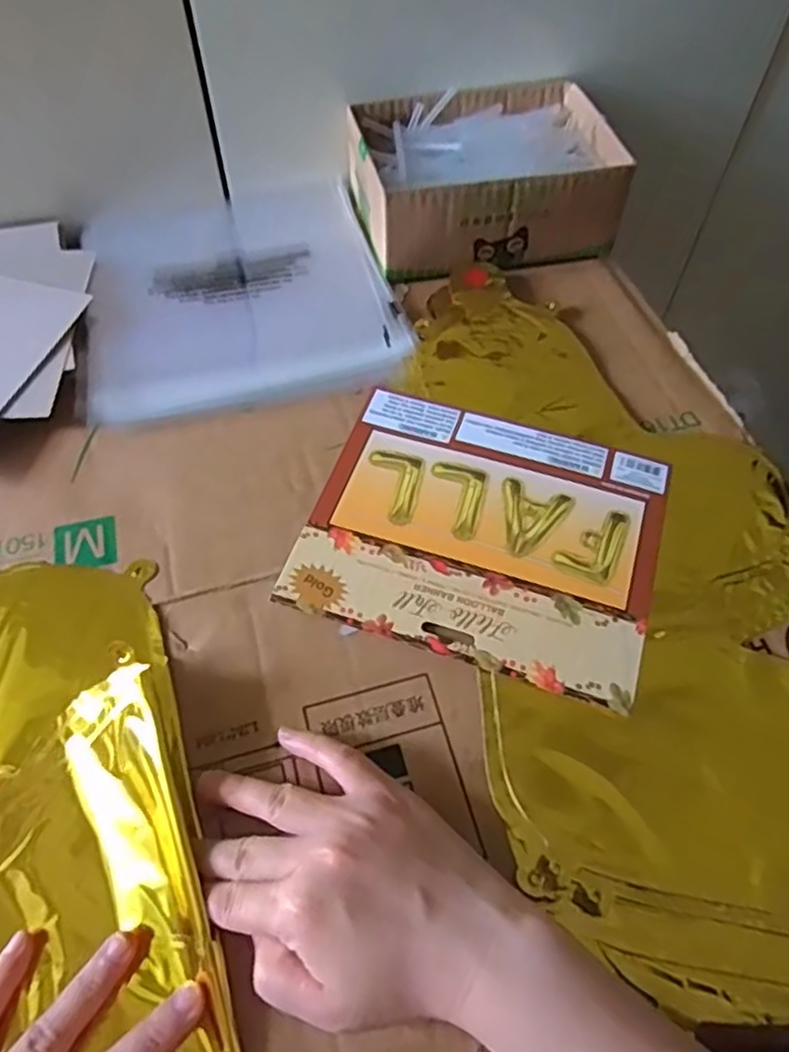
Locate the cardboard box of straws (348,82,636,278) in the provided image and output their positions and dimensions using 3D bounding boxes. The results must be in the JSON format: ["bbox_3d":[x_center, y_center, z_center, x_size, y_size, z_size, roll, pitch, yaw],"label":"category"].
[{"bbox_3d":[0.065,-0.263,0.527,0.189,0.062,0.134,-13,59,-9],"label":"cardboard box of straws"}]

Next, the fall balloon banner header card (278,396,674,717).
[{"bbox_3d":[0.051,0.001,0.400,0.189,0.004,0.160,16,58,11],"label":"fall balloon banner header card"}]

